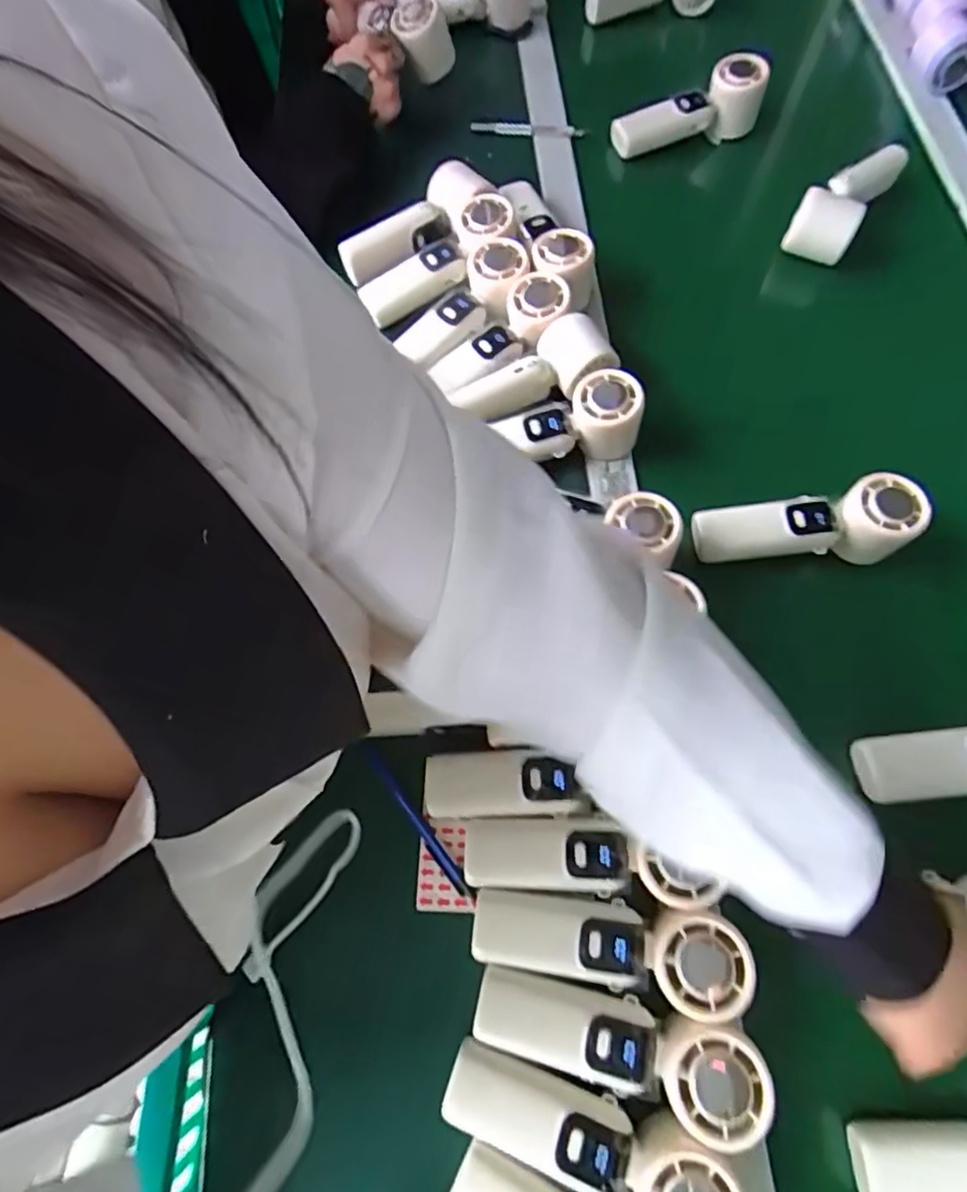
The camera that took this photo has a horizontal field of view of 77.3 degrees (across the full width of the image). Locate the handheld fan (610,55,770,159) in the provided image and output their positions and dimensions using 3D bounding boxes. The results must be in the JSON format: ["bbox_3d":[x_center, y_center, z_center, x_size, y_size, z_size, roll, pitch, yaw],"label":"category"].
[{"bbox_3d":[0.228,-0.541,0.677,0.161,0.062,0.054,-14,69,9],"label":"handheld fan"}]

